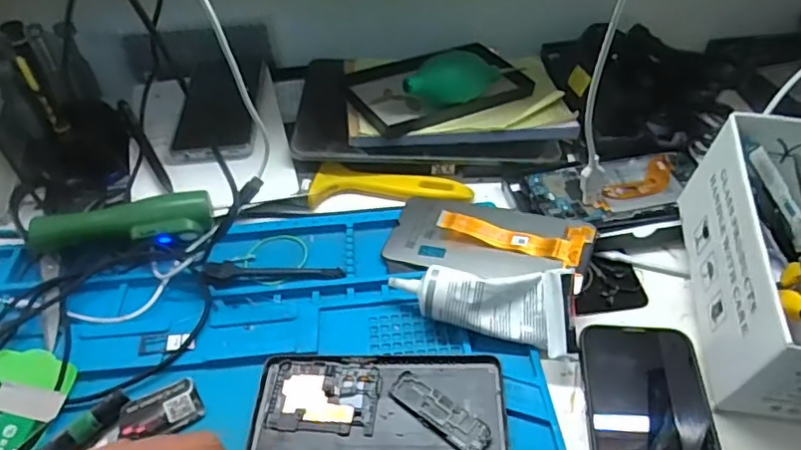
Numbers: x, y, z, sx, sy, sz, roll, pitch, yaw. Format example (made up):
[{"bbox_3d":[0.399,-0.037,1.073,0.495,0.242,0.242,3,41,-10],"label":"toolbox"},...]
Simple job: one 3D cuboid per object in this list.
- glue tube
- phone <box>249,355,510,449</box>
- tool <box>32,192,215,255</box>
[{"bbox_3d":[0.064,0.054,0.413,0.111,0.042,0.046,14,51,17],"label":"glue tube"},{"bbox_3d":[-0.013,0.118,0.384,0.160,0.005,0.074,-2,48,4],"label":"phone"},{"bbox_3d":[-0.227,0.000,0.490,0.140,0.039,0.041,-9,48,-2],"label":"tool"}]

